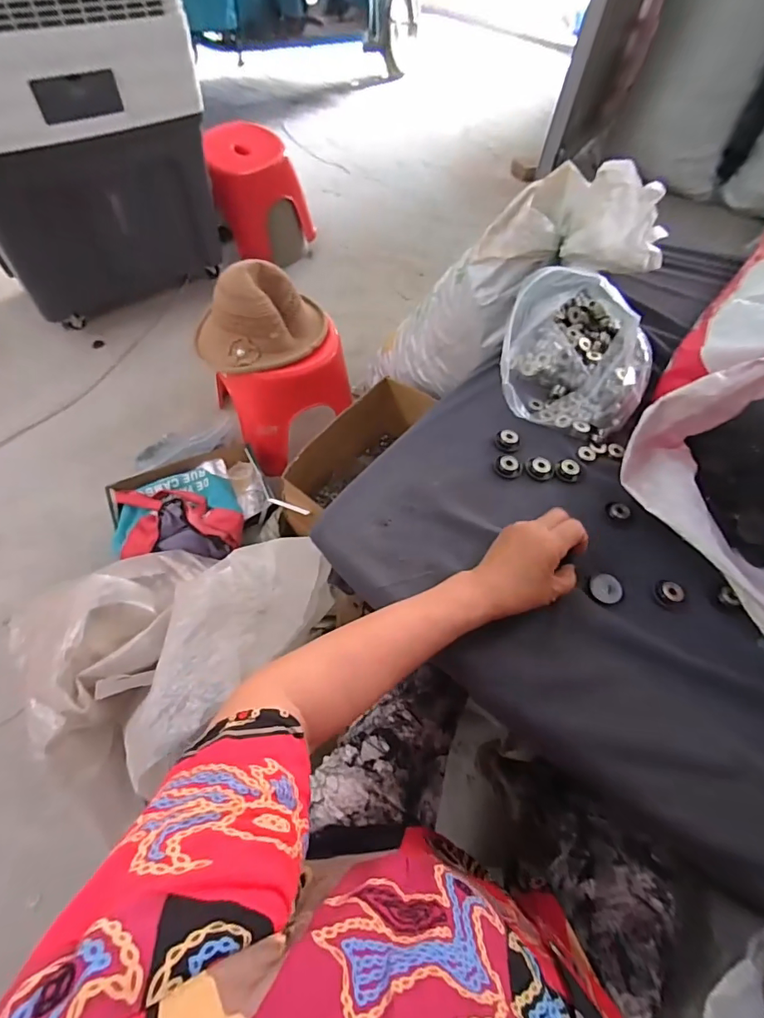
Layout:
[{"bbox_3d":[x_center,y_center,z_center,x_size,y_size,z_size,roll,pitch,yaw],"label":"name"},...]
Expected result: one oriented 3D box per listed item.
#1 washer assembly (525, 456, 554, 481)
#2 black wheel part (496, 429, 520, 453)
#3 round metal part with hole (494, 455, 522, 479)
[{"bbox_3d":[0.193,-0.049,0.567,0.031,0.014,0.028,-18,62,-17],"label":"washer assembly"},{"bbox_3d":[0.158,-0.086,0.583,0.029,0.015,0.028,25,59,10],"label":"black wheel part"},{"bbox_3d":[0.154,-0.053,0.565,0.036,0.014,0.028,-4,58,-9],"label":"round metal part with hole"}]

